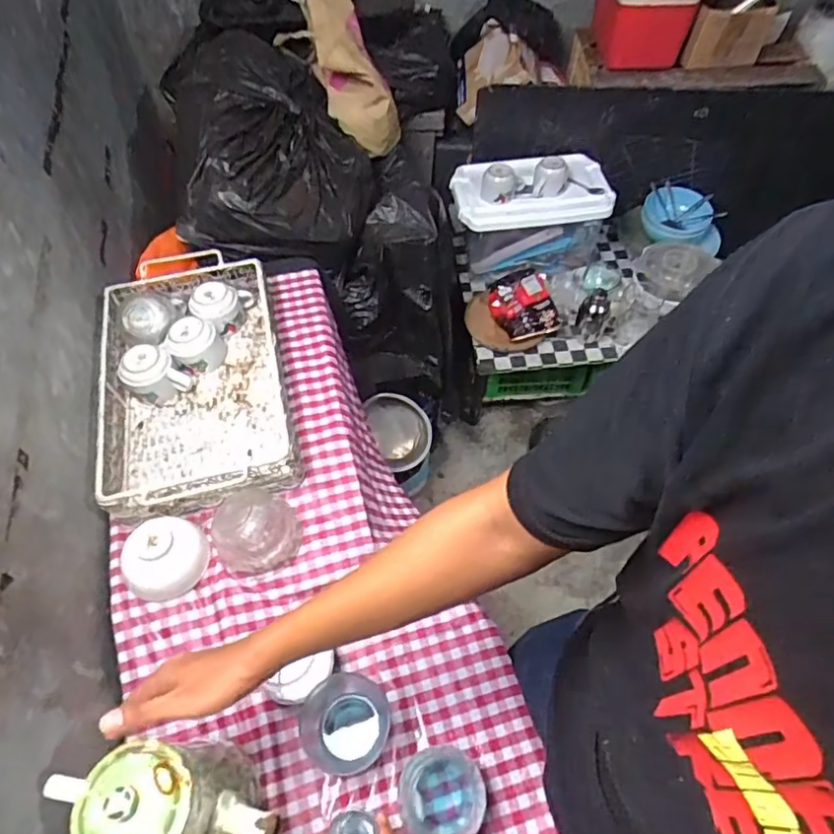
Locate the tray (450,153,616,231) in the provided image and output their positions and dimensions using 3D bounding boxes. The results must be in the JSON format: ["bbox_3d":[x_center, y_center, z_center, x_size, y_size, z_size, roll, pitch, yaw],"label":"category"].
[{"bbox_3d":[0.296,-0.573,1.436,0.401,0.065,0.195,-7,59,-4],"label":"tray"}]

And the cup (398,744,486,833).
[{"bbox_3d":[0.028,0.412,0.622,0.089,0.050,0.091,6,59,4],"label":"cup"}]

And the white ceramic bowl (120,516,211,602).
[{"bbox_3d":[-0.325,0.179,0.736,0.091,0.052,0.107,28,63,16],"label":"white ceramic bowl"}]

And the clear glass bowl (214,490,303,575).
[{"bbox_3d":[-0.213,0.151,0.758,0.109,0.067,0.096,-29,63,-16],"label":"clear glass bowl"}]

